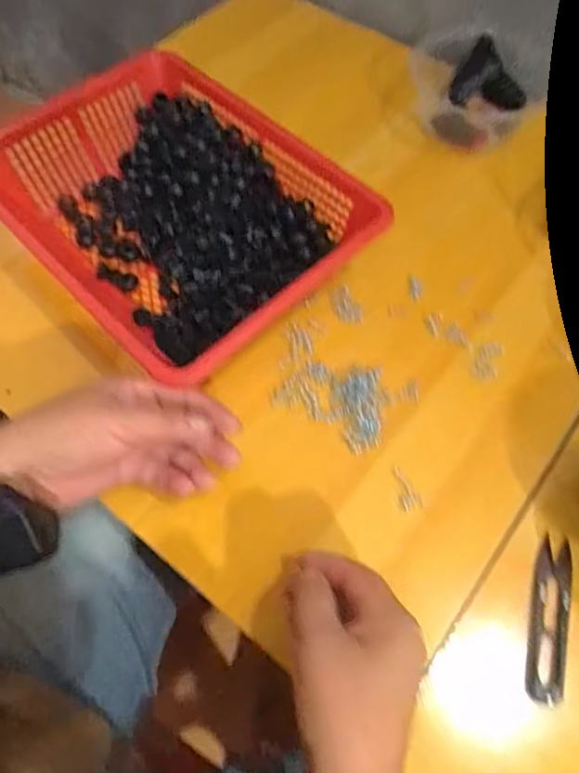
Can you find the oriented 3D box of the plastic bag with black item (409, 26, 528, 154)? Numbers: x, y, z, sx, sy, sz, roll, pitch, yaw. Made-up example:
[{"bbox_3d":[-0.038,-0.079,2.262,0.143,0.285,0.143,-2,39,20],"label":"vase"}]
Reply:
[{"bbox_3d":[0.184,-0.305,0.531,0.099,0.046,0.124,-17,66,-8],"label":"plastic bag with black item"}]

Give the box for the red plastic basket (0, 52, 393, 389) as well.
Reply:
[{"bbox_3d":[-0.095,-0.152,0.448,0.300,0.068,0.221,42,72,18],"label":"red plastic basket"}]

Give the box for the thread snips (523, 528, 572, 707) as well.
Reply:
[{"bbox_3d":[0.166,0.146,0.330,0.024,0.010,0.100,16,66,8],"label":"thread snips"}]

